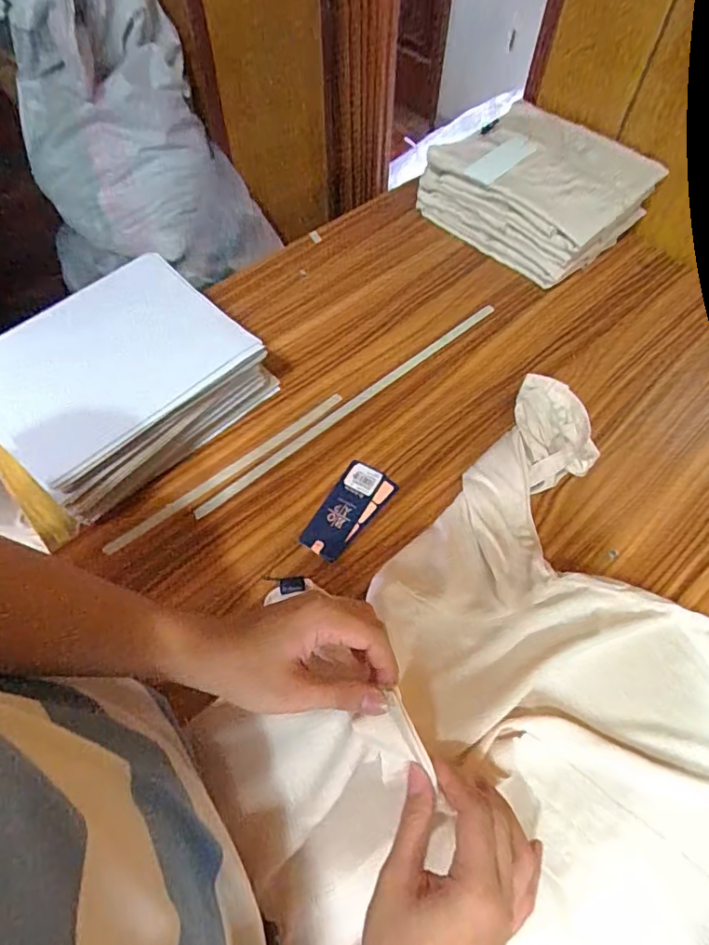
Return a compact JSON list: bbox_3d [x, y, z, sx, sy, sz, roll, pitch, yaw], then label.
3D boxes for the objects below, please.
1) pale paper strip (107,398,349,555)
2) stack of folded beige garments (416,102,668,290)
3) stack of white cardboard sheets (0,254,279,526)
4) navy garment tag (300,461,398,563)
[{"bbox_3d":[-0.139,-0.004,0.603,0.313,0.004,0.017,-36,66,-18],"label":"pale paper strip"},{"bbox_3d":[0.263,-0.412,0.770,0.269,0.112,0.204,38,67,19],"label":"stack of folded beige garments"},{"bbox_3d":[-0.261,-0.099,0.600,0.209,0.108,0.265,38,67,20],"label":"stack of white cardboard sheets"},{"bbox_3d":[-0.005,0.042,0.576,0.056,0.004,0.117,28,65,15],"label":"navy garment tag"}]

